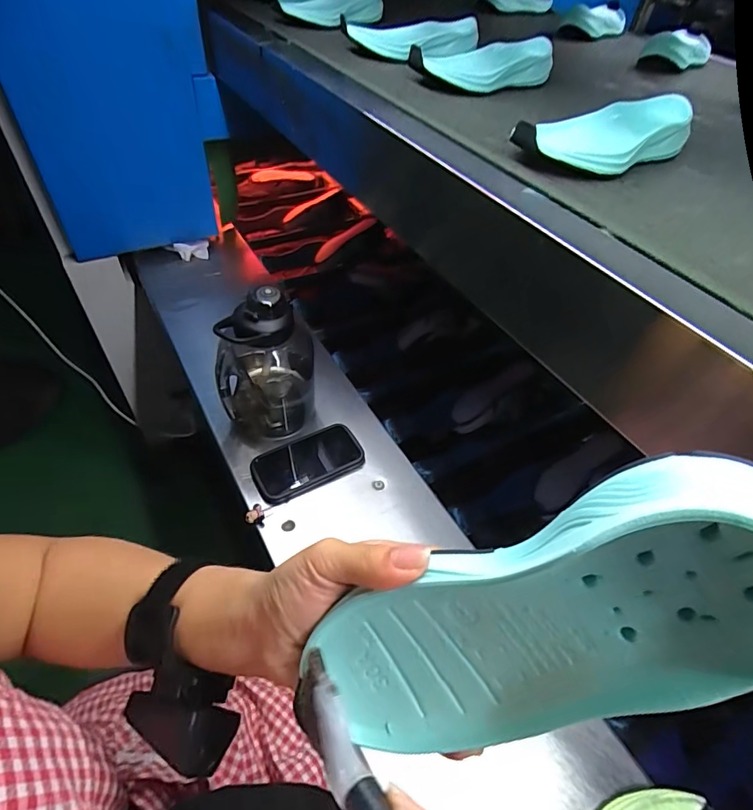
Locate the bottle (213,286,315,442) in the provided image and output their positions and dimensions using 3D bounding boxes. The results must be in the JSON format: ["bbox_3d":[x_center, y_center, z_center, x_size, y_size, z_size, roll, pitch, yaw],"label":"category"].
[{"bbox_3d":[-0.161,-0.062,0.668,0.128,0.226,0.125,-10,50,-13],"label":"bottle"}]

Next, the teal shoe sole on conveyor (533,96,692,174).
[{"bbox_3d":[0.219,-0.250,0.432,0.193,0.035,0.063,-27,55,-25],"label":"teal shoe sole on conveyor"}]

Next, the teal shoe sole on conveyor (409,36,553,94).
[{"bbox_3d":[0.137,-0.419,0.576,0.202,0.036,0.078,-23,54,-23],"label":"teal shoe sole on conveyor"}]

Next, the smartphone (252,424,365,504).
[{"bbox_3d":[-0.100,0.084,0.684,0.154,0.019,0.083,-20,52,-20],"label":"smartphone"}]

